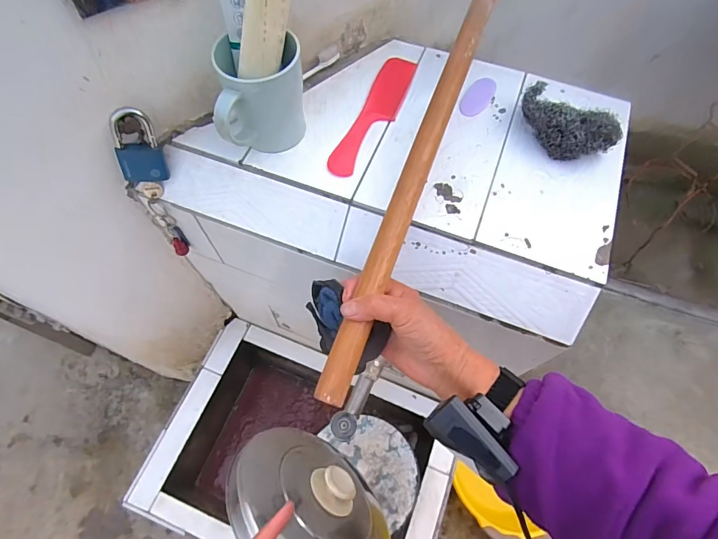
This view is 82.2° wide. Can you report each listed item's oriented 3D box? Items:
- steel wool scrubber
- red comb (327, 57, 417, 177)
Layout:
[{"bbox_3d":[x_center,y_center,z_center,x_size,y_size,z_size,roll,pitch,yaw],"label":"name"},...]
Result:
[{"bbox_3d":[0.237,-0.167,0.473,0.115,0.044,0.058,35,69,15],"label":"steel wool scrubber"},{"bbox_3d":[0.021,-0.194,0.512,0.048,0.004,0.206,20,66,10],"label":"red comb"}]

